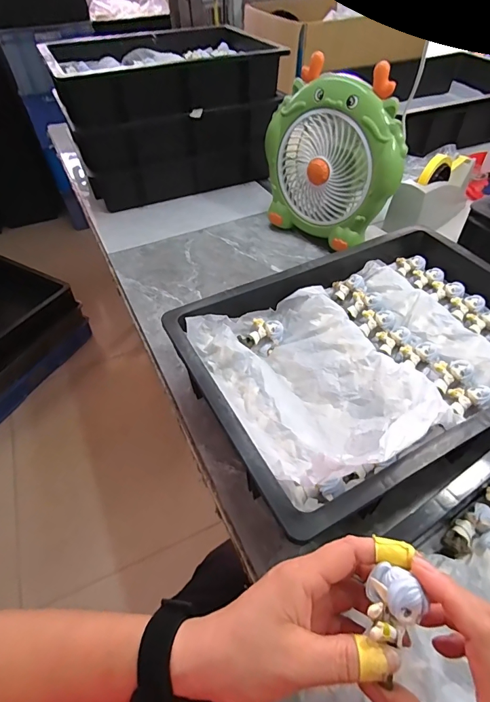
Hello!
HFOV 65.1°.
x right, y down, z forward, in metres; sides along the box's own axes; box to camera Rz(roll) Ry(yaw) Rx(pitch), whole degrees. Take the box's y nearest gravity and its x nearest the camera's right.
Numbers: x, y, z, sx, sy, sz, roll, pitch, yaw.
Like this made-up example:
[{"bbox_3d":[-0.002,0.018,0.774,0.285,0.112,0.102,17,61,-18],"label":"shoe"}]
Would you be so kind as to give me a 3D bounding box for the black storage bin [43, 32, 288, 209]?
[{"bbox_3d":[-0.166,-0.527,0.877,0.431,0.263,0.302,-21,50,-17],"label":"black storage bin"}]

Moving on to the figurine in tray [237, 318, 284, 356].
[{"bbox_3d":[0.022,-0.020,0.522,0.041,0.032,0.054,30,55,26],"label":"figurine in tray"}]

